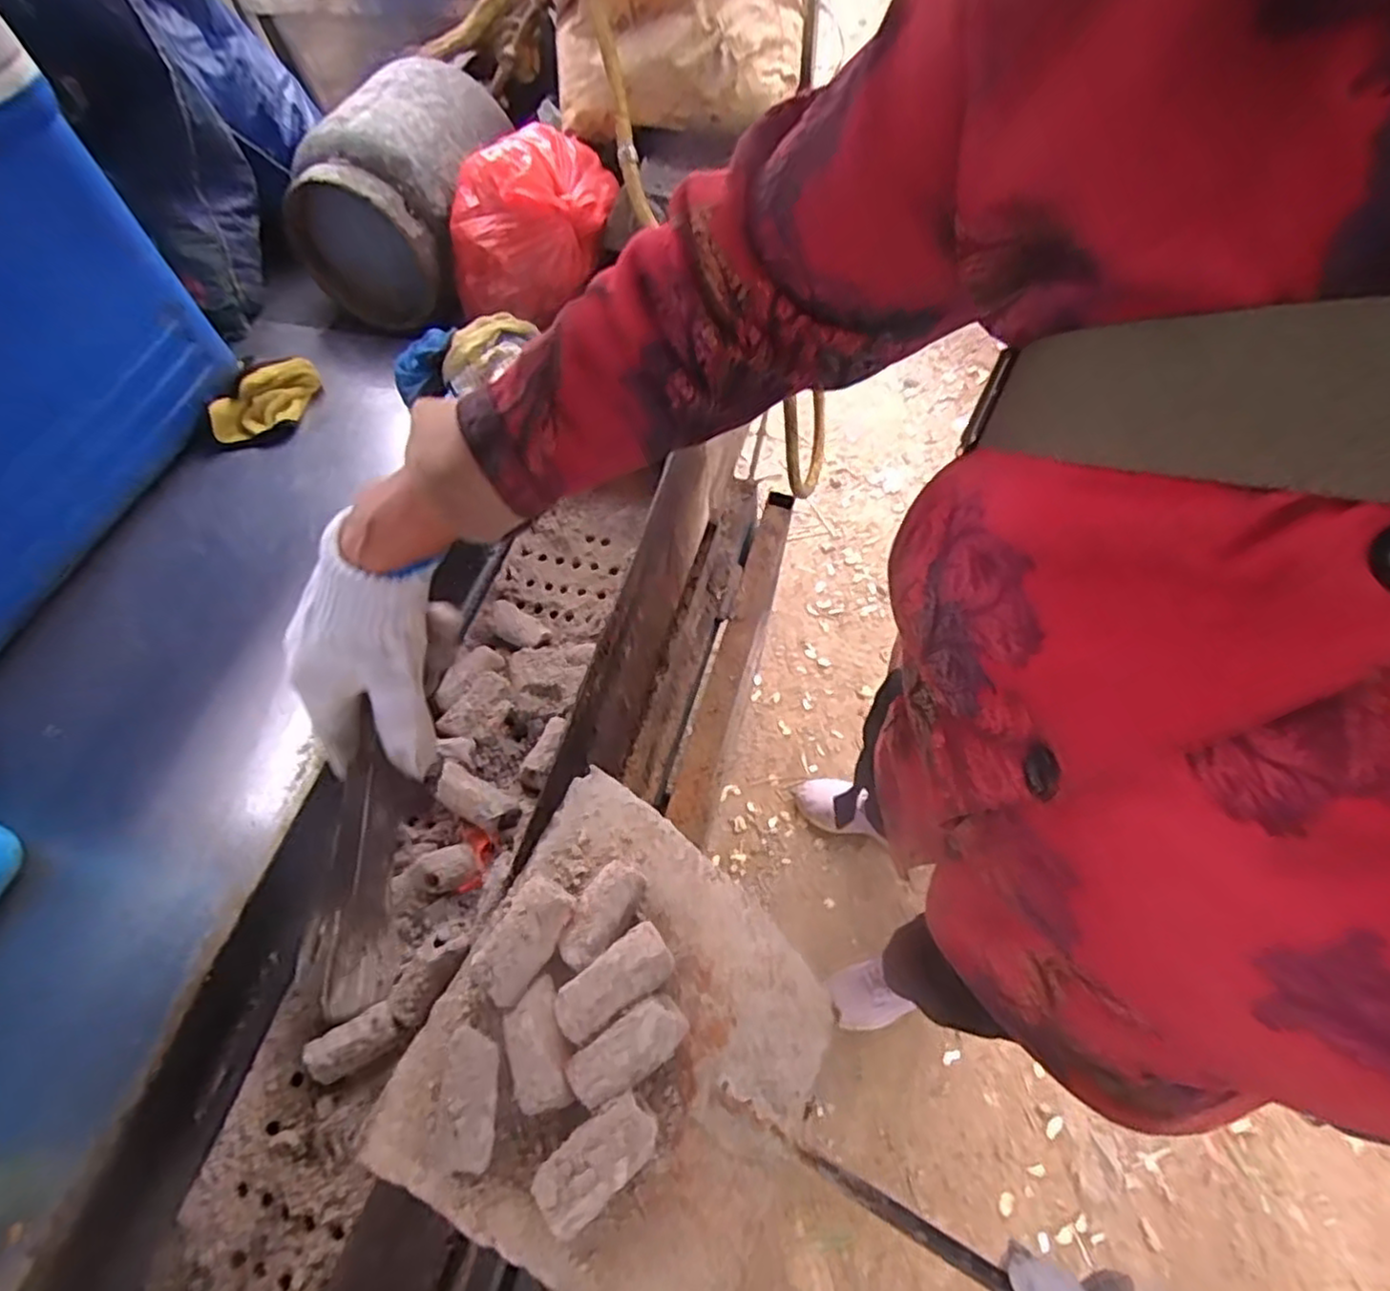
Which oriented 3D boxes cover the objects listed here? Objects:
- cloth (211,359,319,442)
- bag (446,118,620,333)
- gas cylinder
[{"bbox_3d":[-0.526,-0.300,0.863,0.140,0.040,0.070,-34,65,-14],"label":"cloth"},{"bbox_3d":[-0.200,-0.538,0.889,0.154,0.137,0.239,24,66,16],"label":"bag"},{"bbox_3d":[-0.369,-0.600,0.915,0.195,0.192,0.303,12,63,10],"label":"gas cylinder"}]

